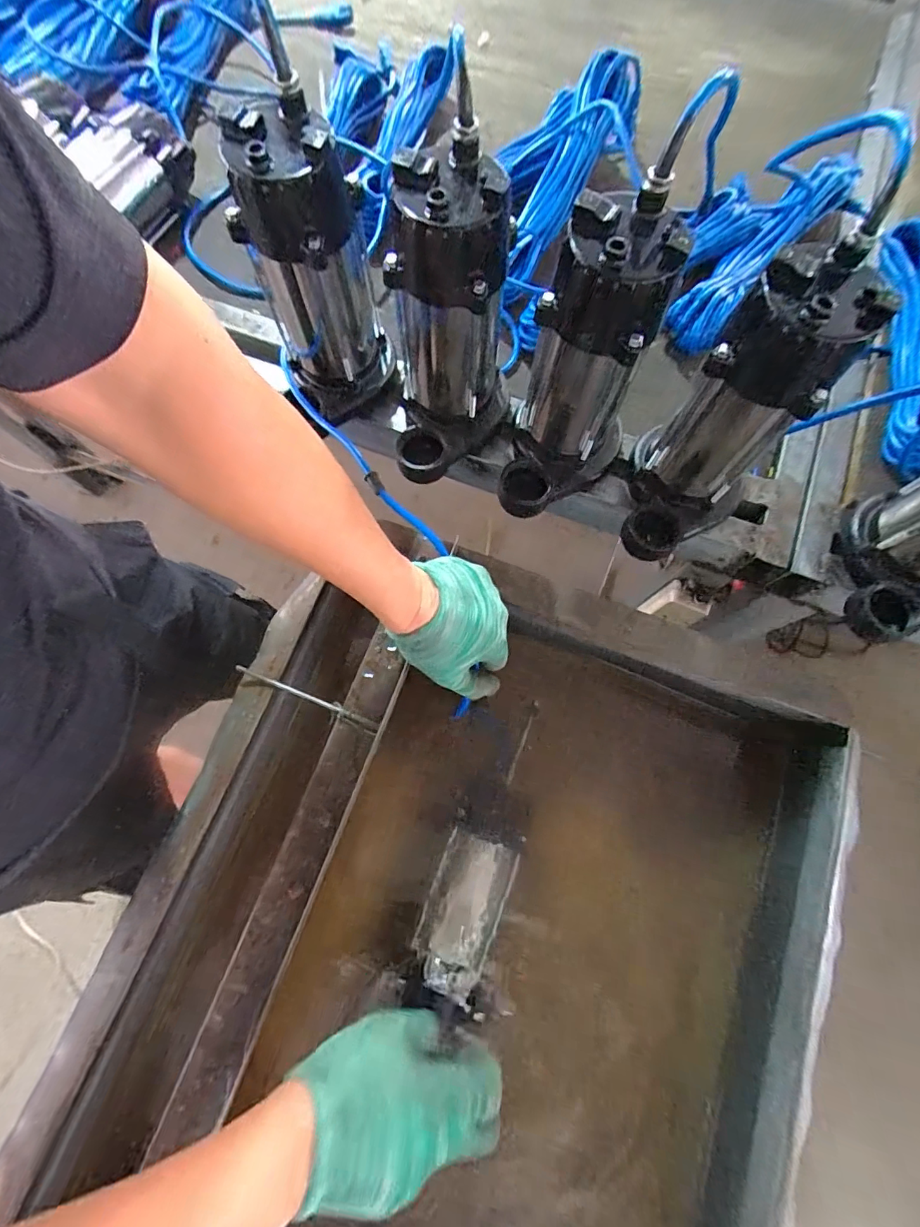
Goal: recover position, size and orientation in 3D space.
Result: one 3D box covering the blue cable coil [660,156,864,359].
[{"bbox_3d":[0.370,-0.478,0.613,0.121,0.070,0.348,36,76,9],"label":"blue cable coil"}]

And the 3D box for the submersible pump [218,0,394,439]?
[{"bbox_3d":[-0.133,-0.307,0.462,0.110,0.252,0.107,-7,73,-3],"label":"submersible pump"}]

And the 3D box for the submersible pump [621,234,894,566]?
[{"bbox_3d":[0.222,-0.154,0.427,0.114,0.243,0.139,41,77,11],"label":"submersible pump"}]

